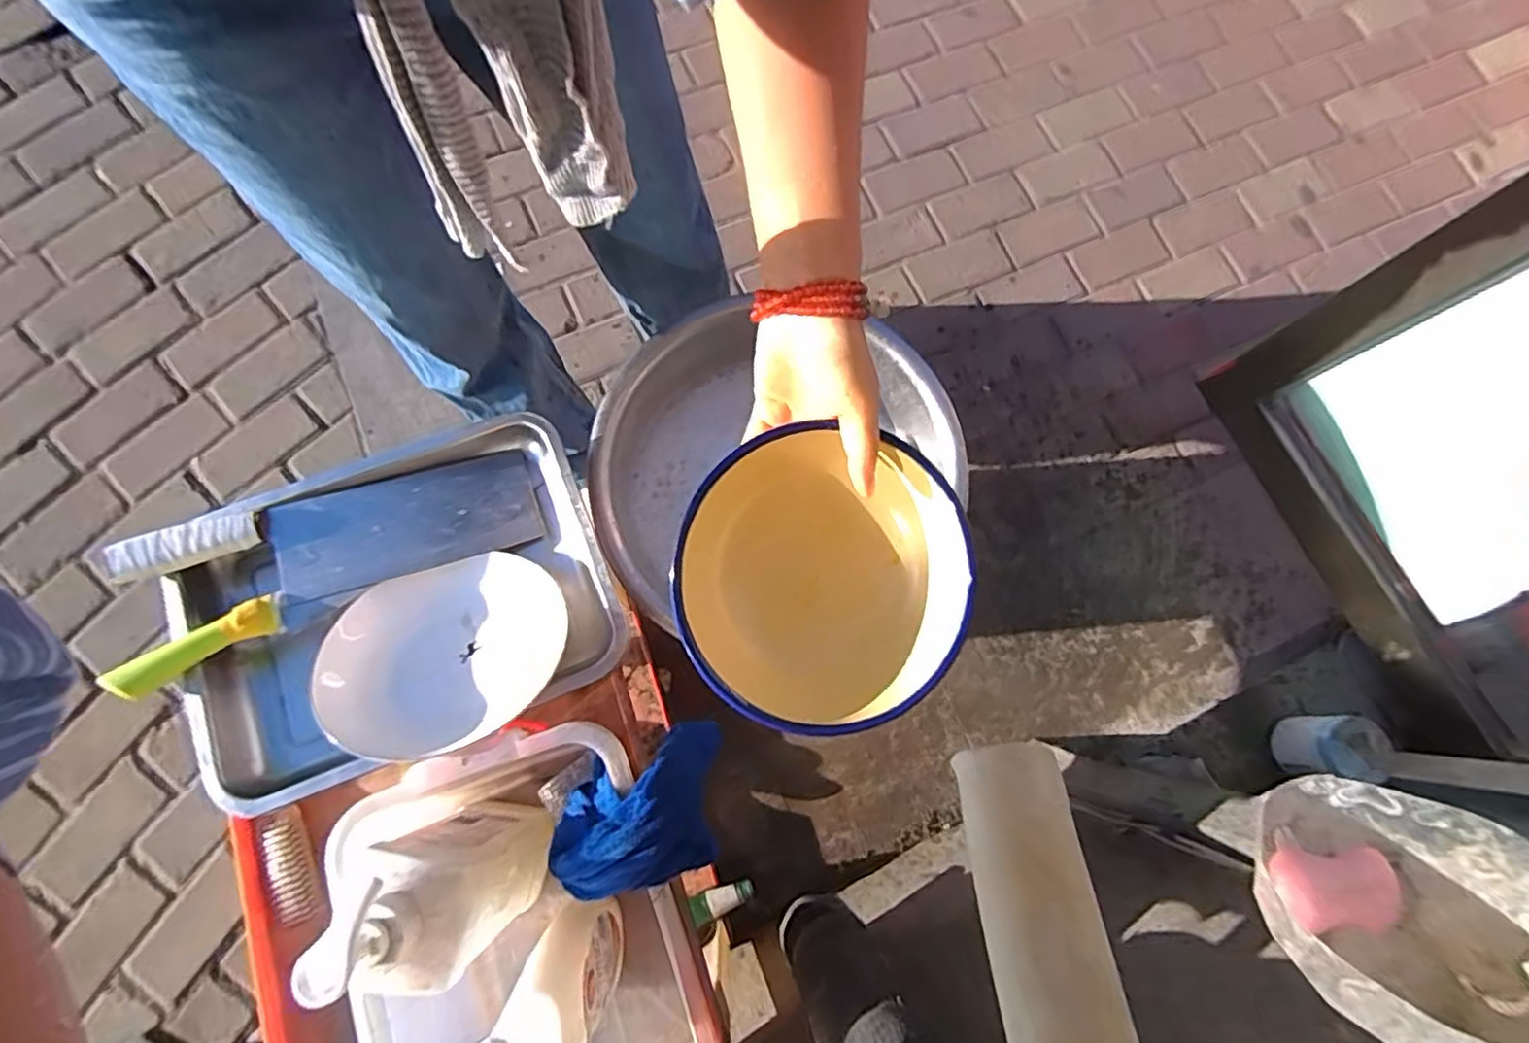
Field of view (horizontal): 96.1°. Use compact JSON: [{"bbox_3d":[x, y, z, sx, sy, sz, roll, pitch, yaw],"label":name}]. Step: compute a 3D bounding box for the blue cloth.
[{"bbox_3d":[-0.099,0.217,0.521,0.130,0.111,0.100,-9,78,-6],"label":"blue cloth"}]

